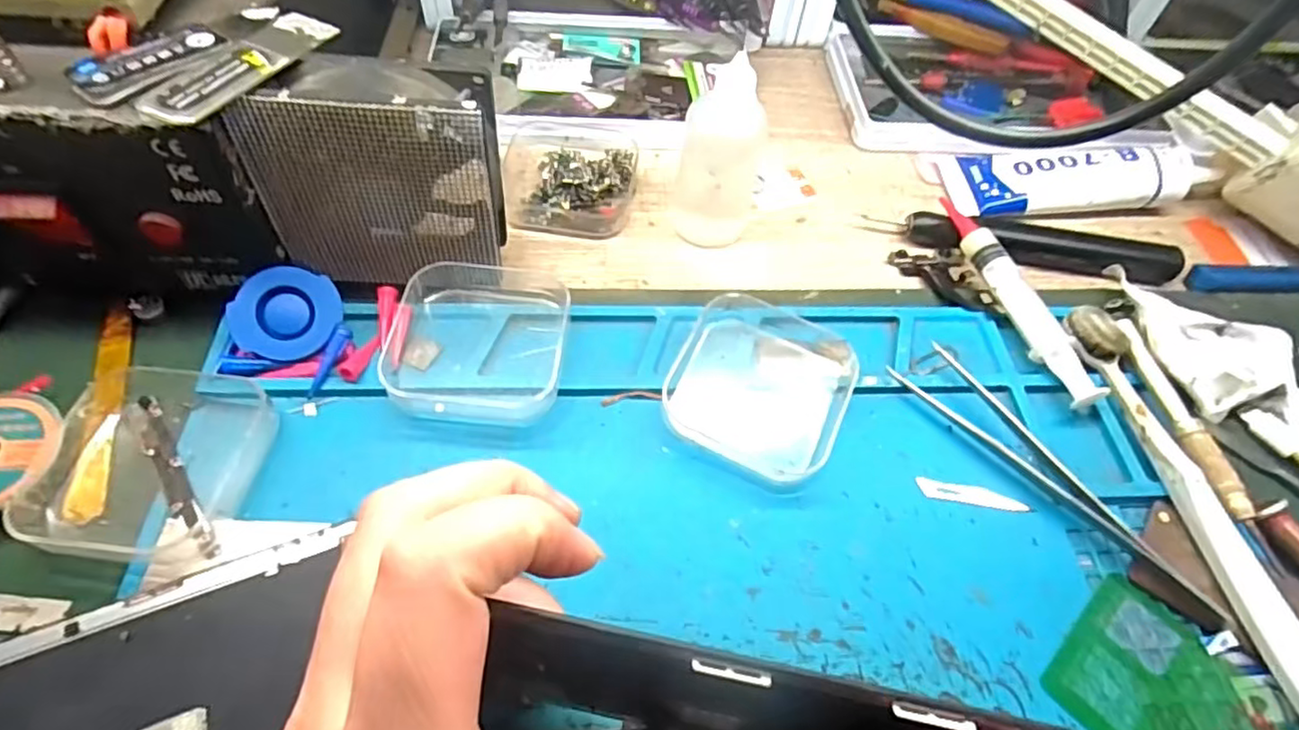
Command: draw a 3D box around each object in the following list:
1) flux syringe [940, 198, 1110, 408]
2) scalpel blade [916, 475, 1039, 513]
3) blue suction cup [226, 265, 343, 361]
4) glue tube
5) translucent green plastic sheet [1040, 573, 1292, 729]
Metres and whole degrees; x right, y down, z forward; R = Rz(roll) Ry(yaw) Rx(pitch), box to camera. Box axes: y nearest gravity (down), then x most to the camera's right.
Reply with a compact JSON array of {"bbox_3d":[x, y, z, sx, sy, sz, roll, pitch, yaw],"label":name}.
[{"bbox_3d":[0.155,-0.030,0.279,0.013,0.014,0.108,-11,58,-12],"label":"flux syringe"},{"bbox_3d":[0.118,0.047,0.236,0.040,0.004,0.008,10,63,2],"label":"scalpel blade"},{"bbox_3d":[-0.134,-0.019,0.241,0.034,0.004,0.034,1,88,-15],"label":"blue suction cup"},{"bbox_3d":[0.229,-0.100,0.329,0.147,0.023,0.042,-2,57,-6],"label":"glue tube"},{"bbox_3d":[0.159,0.101,0.201,0.053,0.004,0.057,-36,66,-24],"label":"translucent green plastic sheet"}]

